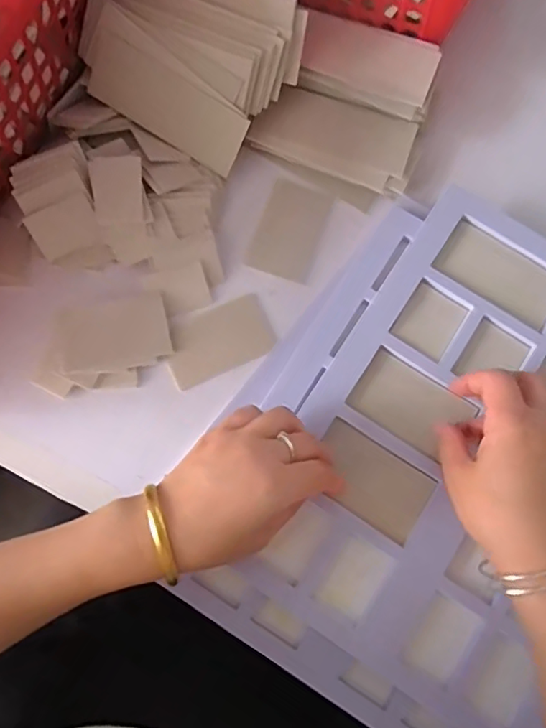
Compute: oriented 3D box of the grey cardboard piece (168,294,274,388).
[{"bbox_3d":[-0.046,-0.020,0.467,0.088,0.004,0.054,-24,80,-5],"label":"grey cardboard piece"}]

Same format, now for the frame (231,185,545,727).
[{"bbox_3d":[0.229,0.106,0.414,0.419,0.022,0.352,33,81,5],"label":"frame"}]

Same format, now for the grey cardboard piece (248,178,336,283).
[{"bbox_3d":[0.016,-0.118,0.498,0.055,0.005,0.087,20,79,3],"label":"grey cardboard piece"}]

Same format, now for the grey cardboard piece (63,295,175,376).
[{"bbox_3d":[-0.132,-0.025,0.471,0.087,0.007,0.058,-13,76,-3],"label":"grey cardboard piece"}]

